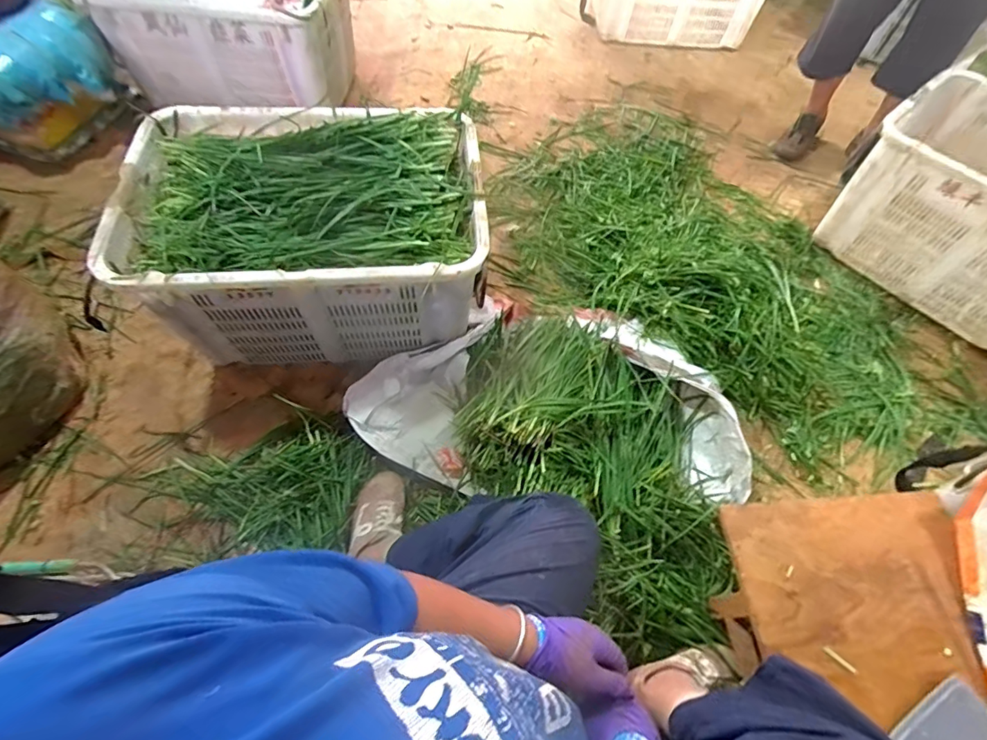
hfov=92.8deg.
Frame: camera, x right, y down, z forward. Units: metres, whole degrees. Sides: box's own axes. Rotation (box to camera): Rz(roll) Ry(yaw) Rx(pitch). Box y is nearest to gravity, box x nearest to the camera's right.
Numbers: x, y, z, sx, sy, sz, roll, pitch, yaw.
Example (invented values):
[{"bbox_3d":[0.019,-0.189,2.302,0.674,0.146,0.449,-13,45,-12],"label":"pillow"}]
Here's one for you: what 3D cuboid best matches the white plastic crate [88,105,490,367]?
[{"bbox_3d":[-0.351,-0.279,1.007,0.654,0.319,0.469,-1,60,-1],"label":"white plastic crate"}]

